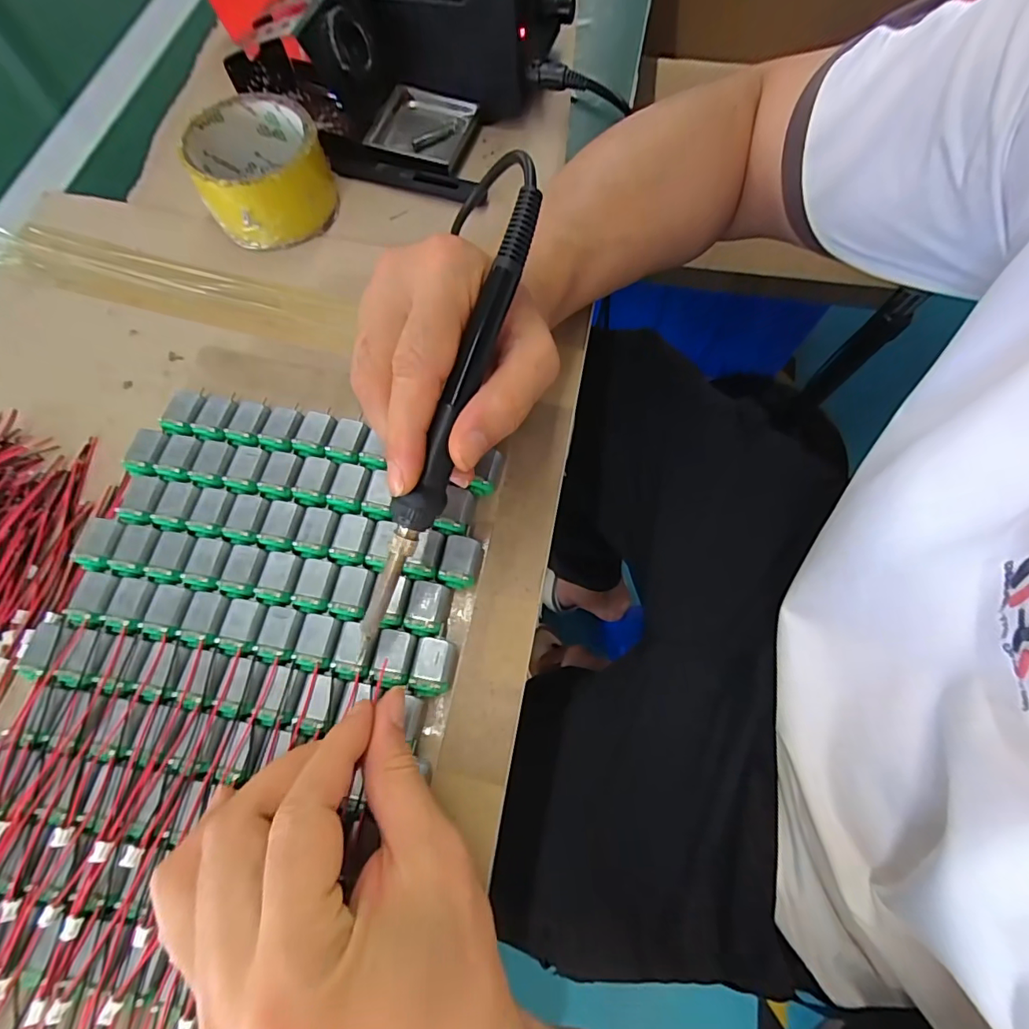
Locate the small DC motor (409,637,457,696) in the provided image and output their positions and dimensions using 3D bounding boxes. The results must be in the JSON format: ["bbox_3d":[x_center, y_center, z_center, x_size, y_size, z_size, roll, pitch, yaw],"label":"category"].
[{"bbox_3d":[-0.040,0.076,0.246,0.019,0.017,0.026,8,71,3],"label":"small DC motor"}]

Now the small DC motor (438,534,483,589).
[{"bbox_3d":[-0.028,0.027,0.263,0.019,0.018,0.026,12,72,5],"label":"small DC motor"}]

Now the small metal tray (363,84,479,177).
[{"bbox_3d":[-0.068,-0.289,0.368,0.069,0.015,0.065,17,72,6],"label":"small metal tray"}]

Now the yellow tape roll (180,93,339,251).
[{"bbox_3d":[-0.168,-0.231,0.332,0.081,0.046,0.082,0,71,1],"label":"yellow tape roll"}]

